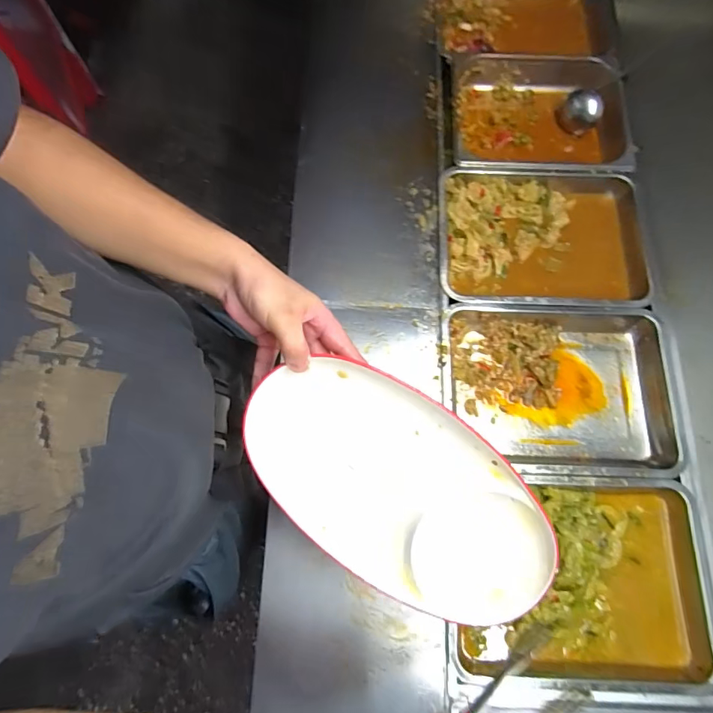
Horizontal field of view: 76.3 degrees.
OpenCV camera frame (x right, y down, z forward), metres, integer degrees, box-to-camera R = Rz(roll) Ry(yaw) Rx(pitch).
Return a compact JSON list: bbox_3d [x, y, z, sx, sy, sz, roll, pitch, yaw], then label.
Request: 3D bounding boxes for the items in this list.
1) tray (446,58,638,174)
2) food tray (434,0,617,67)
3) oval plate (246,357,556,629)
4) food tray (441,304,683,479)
[{"bbox_3d":[0.335,-0.437,0.860,0.316,0.091,0.256,3,73,-1],"label":"tray"},{"bbox_3d":[0.343,-0.675,0.916,0.369,0.066,0.244,3,73,-1],"label":"food tray"},{"bbox_3d":[0.047,0.133,0.440,0.330,0.031,0.176,34,89,-3],"label":"oval plate"},{"bbox_3d":[0.305,0.051,0.701,0.343,0.055,0.251,3,73,-1],"label":"food tray"}]

